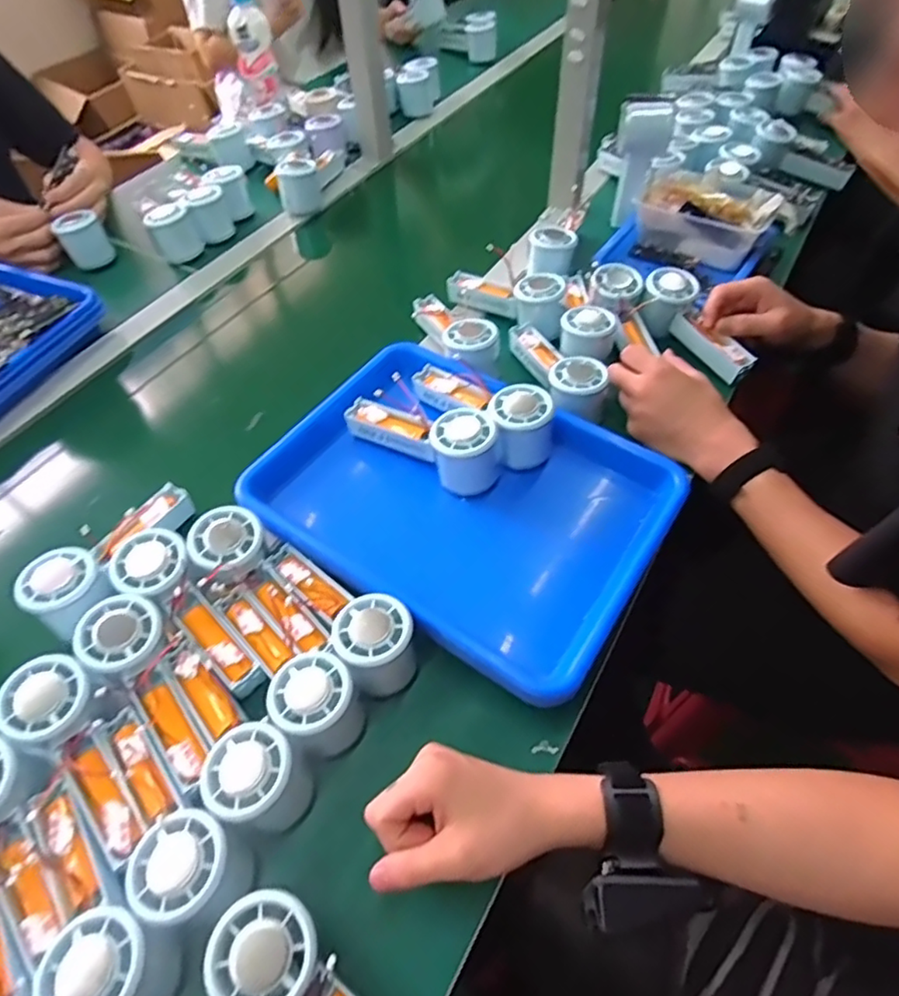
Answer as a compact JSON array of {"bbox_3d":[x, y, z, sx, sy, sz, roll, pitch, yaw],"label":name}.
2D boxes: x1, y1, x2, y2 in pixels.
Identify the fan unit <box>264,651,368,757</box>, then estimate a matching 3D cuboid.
[{"bbox_3d":[-0.093,0.148,0.429,0.058,0.058,0.054,-2,53,2],"label":"fan unit"}]

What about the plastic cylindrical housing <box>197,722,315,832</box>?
[{"bbox_3d":[-0.126,0.185,0.396,0.055,0.053,0.057,-2,53,2],"label":"plastic cylindrical housing"}]

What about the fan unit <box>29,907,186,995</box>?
[{"bbox_3d":[-0.189,0.265,0.338,0.057,0.053,0.052,-2,53,2],"label":"fan unit"}]

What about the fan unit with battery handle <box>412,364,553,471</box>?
[{"bbox_3d":[0.032,-0.091,0.571,0.053,0.055,0.148,-39,61,-23],"label":"fan unit with battery handle"}]

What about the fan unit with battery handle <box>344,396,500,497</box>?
[{"bbox_3d":[-0.025,-0.062,0.551,0.145,0.059,0.054,30,60,23],"label":"fan unit with battery handle"}]

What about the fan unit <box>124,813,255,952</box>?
[{"bbox_3d":[-0.156,0.226,0.364,0.055,0.051,0.056,-2,53,2],"label":"fan unit"}]

